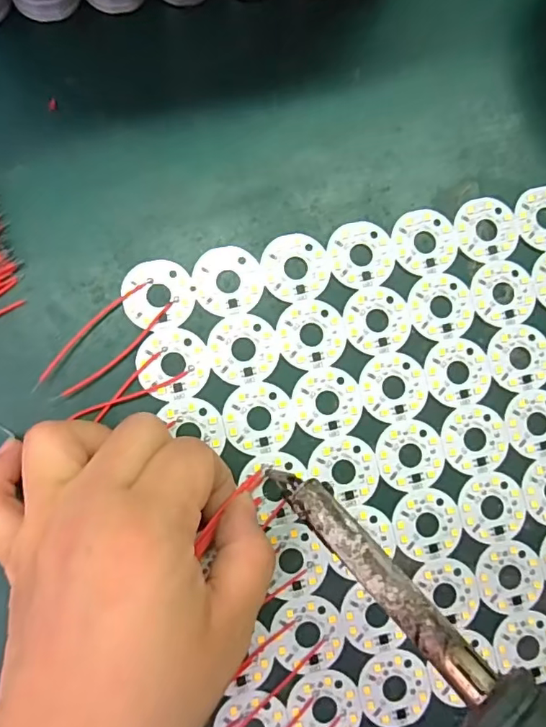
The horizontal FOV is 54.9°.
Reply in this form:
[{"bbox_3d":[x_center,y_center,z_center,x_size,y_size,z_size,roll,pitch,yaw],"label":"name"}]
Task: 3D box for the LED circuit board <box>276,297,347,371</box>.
[{"bbox_3d":[0.018,-0.013,0.231,0.030,0.004,0.030,37,82,-1],"label":"LED circuit board"}]

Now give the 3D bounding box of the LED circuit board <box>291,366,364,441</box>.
[{"bbox_3d":[0.024,0.017,0.229,0.030,0.004,0.030,-4,85,-6],"label":"LED circuit board"}]

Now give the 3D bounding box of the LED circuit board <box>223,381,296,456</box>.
[{"bbox_3d":[-0.006,0.024,0.225,0.030,0.004,0.030,-3,85,-6],"label":"LED circuit board"}]

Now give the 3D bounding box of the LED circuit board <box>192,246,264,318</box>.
[{"bbox_3d":[-0.020,-0.036,0.230,0.030,0.004,0.030,-3,85,-6],"label":"LED circuit board"}]

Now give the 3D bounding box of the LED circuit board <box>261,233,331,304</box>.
[{"bbox_3d":[0.011,-0.043,0.234,0.030,0.004,0.030,-2,85,-6],"label":"LED circuit board"}]

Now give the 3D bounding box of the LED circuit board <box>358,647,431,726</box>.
[{"bbox_3d":[0.051,0.137,0.220,0.029,0.004,0.031,0,84,-5],"label":"LED circuit board"}]

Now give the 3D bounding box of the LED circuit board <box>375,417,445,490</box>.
[{"bbox_3d":[0.061,0.040,0.230,0.030,0.004,0.031,-4,85,-6],"label":"LED circuit board"}]

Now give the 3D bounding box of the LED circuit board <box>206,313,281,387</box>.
[{"bbox_3d":[-0.013,-0.006,0.228,0.031,0.004,0.031,-3,85,-6],"label":"LED circuit board"}]

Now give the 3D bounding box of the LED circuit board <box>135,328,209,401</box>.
[{"bbox_3d":[-0.042,0.000,0.225,0.030,0.004,0.030,-3,85,-6],"label":"LED circuit board"}]

